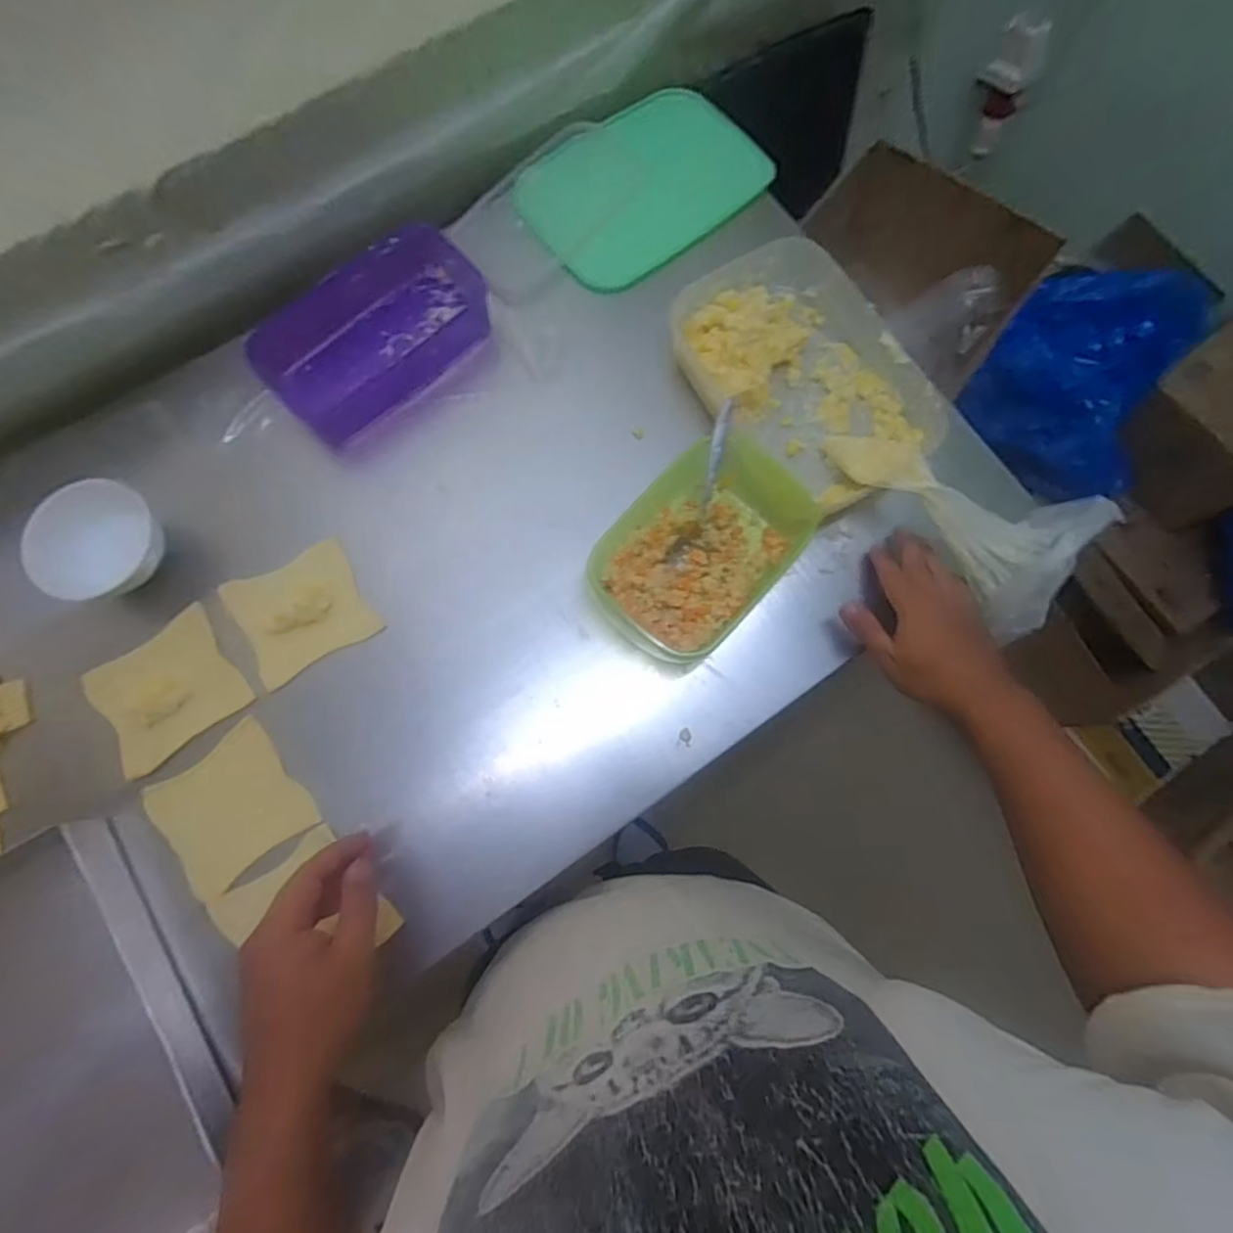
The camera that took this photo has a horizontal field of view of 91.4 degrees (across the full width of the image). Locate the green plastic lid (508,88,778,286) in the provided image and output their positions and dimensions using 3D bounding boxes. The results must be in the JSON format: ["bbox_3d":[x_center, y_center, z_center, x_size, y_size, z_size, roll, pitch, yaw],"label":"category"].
[{"bbox_3d":[0.025,-0.464,0.644,0.243,0.015,0.176,-38,82,-8],"label":"green plastic lid"}]

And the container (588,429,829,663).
[{"bbox_3d":[0.076,-0.064,0.543,0.141,0.054,0.214,41,81,6],"label":"container"}]

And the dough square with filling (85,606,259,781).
[{"bbox_3d":[-0.383,0.063,0.513,0.111,0.006,0.099,-39,83,-16],"label":"dough square with filling"}]

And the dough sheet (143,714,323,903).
[{"bbox_3d":[-0.318,0.157,0.495,0.102,0.009,0.102,-37,84,-15],"label":"dough sheet"}]

